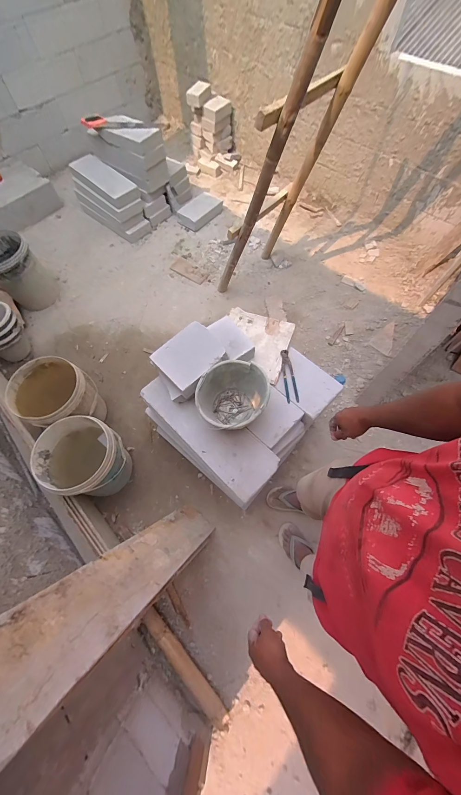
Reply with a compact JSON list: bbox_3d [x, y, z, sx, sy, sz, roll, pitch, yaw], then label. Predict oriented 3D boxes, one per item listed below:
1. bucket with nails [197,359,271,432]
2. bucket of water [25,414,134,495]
[{"bbox_3d":[0.005,0.014,1.020,0.233,0.155,0.241,0,65,1],"label":"bucket with nails"},{"bbox_3d":[-0.632,0.291,1.286,0.308,0.339,0.292,0,65,1],"label":"bucket of water"}]

